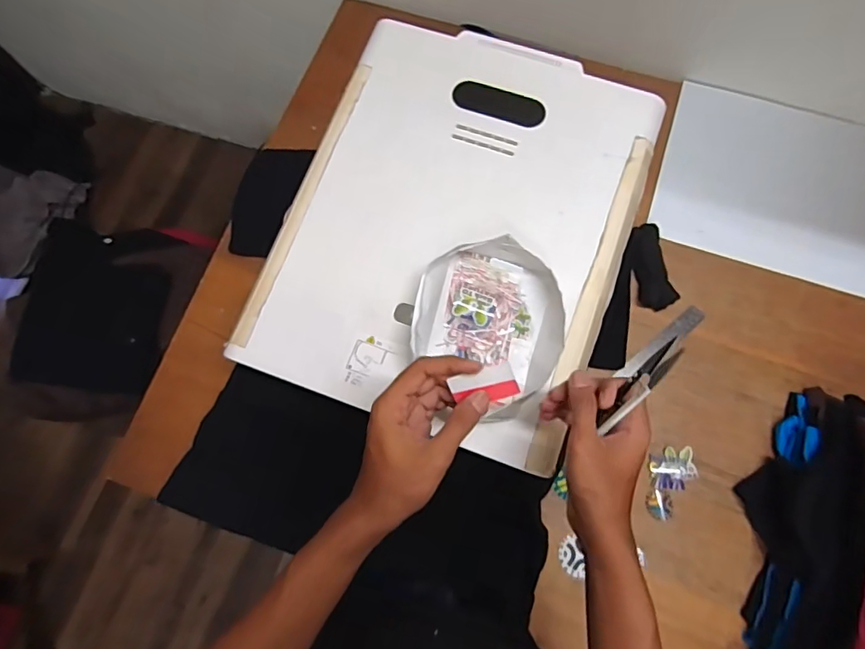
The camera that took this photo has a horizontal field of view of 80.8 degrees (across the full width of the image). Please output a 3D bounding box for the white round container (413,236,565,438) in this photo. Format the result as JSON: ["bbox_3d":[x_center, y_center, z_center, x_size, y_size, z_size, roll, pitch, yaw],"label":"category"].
[{"bbox_3d":[0.063,0.000,0.565,0.172,0.049,0.178,0,75,1],"label":"white round container"}]

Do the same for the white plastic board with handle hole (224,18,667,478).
[{"bbox_3d":[0.030,-0.128,0.621,0.396,0.029,0.495,20,77,6],"label":"white plastic board with handle hole"}]

